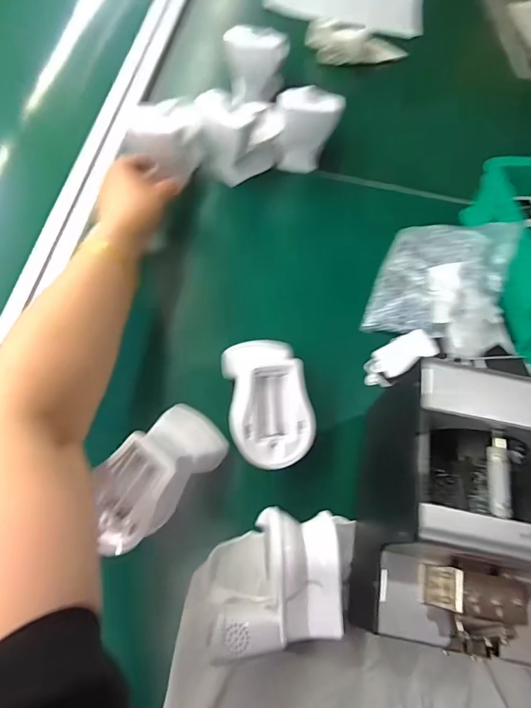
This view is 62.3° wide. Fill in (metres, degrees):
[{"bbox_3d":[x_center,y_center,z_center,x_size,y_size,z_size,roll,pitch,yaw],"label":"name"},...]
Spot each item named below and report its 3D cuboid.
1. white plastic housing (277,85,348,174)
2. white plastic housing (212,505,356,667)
[{"bbox_3d":[0.050,-0.266,0.532,0.072,0.098,0.039,16,64,4],"label":"white plastic housing"},{"bbox_3d":[0.008,0.172,0.340,0.104,0.065,0.097,-3,64,-5],"label":"white plastic housing"}]

